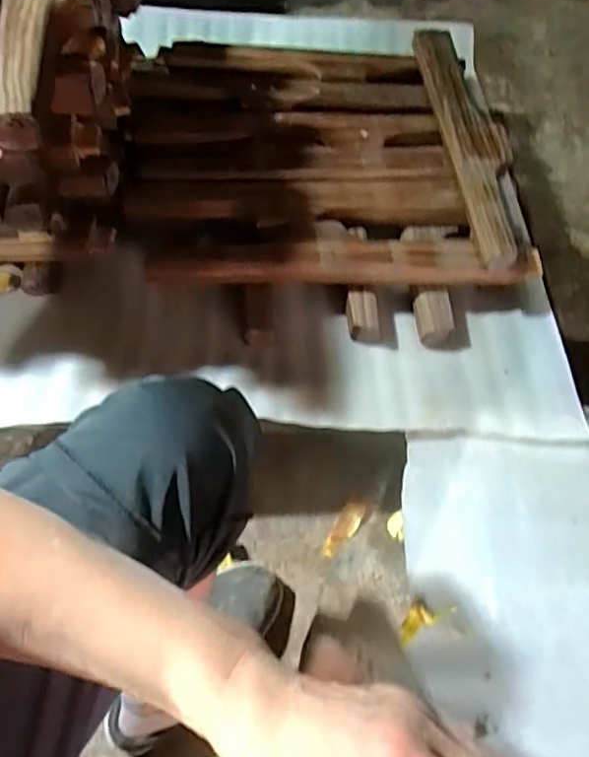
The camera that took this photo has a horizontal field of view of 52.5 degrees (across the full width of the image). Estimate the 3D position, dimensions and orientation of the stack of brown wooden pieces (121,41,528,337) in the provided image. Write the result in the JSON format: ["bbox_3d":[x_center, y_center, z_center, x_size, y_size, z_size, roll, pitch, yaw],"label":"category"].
[{"bbox_3d":[0.038,-0.334,0.929,0.573,0.098,0.614,-3,59,-5],"label":"stack of brown wooden pieces"}]

